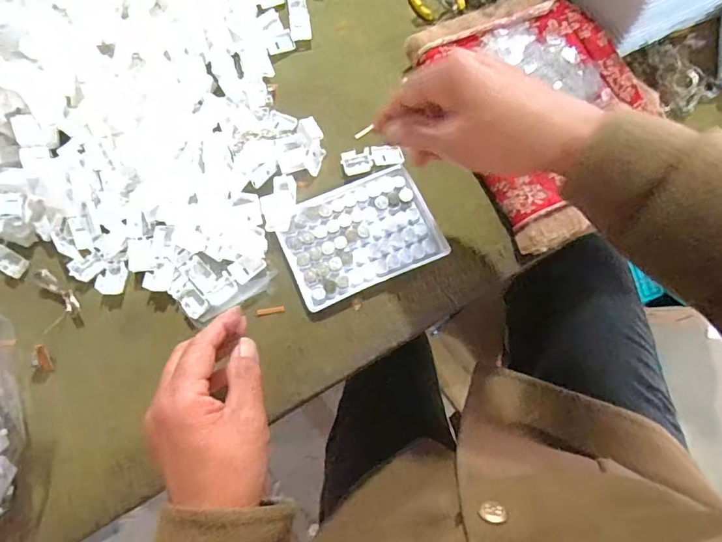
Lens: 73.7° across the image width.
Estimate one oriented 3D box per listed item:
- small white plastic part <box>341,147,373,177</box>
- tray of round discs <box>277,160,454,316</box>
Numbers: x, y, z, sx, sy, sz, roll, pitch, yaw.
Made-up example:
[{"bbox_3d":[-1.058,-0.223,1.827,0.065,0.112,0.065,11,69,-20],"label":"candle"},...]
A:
[{"bbox_3d":[-0.004,-0.099,0.436,0.026,0.008,0.021,-15,75,-5],"label":"small white plastic part"},{"bbox_3d":[-0.002,-0.033,0.413,0.127,0.009,0.093,-23,76,-7],"label":"tray of round discs"}]

